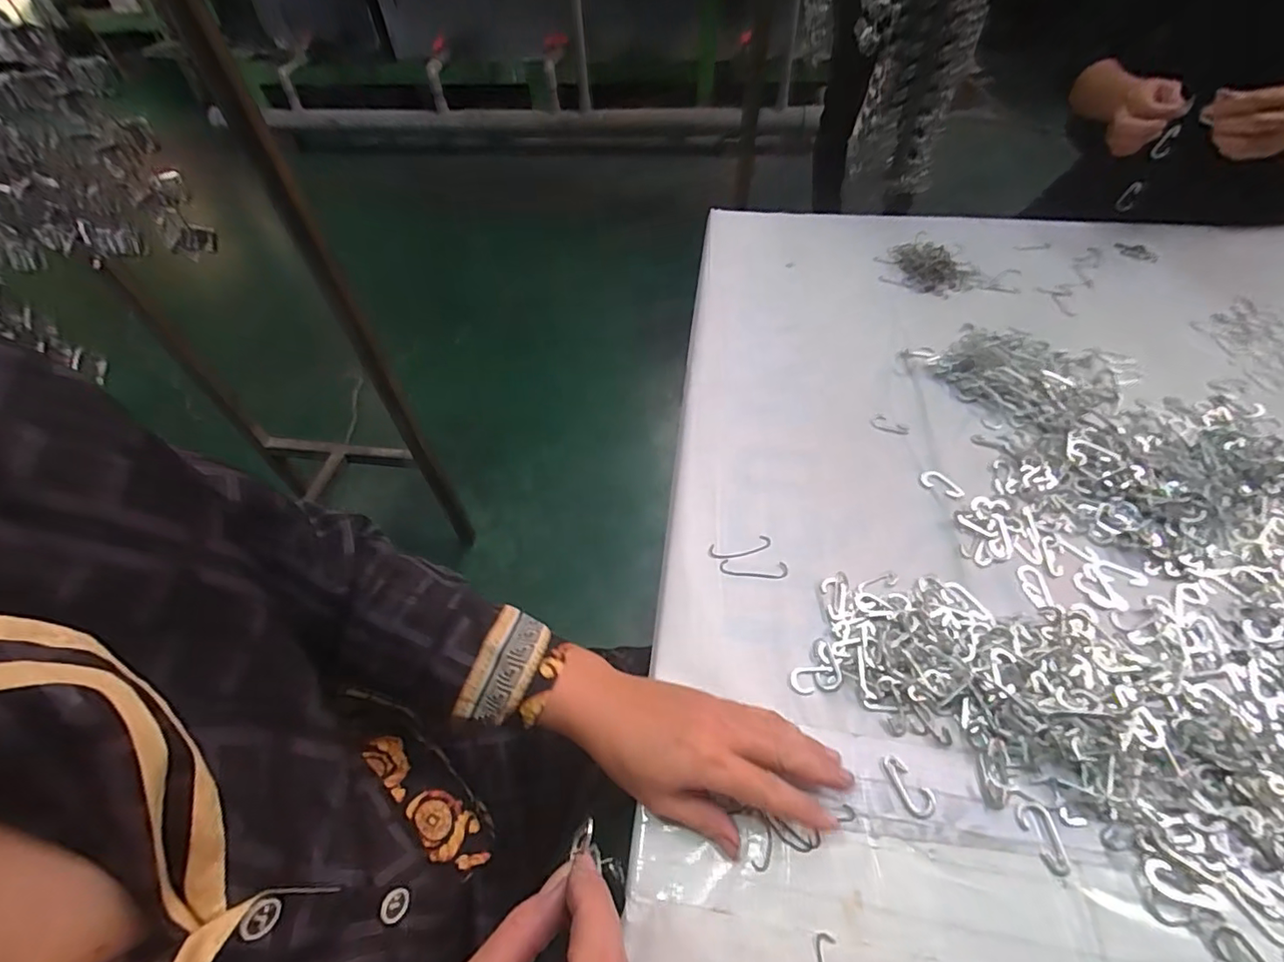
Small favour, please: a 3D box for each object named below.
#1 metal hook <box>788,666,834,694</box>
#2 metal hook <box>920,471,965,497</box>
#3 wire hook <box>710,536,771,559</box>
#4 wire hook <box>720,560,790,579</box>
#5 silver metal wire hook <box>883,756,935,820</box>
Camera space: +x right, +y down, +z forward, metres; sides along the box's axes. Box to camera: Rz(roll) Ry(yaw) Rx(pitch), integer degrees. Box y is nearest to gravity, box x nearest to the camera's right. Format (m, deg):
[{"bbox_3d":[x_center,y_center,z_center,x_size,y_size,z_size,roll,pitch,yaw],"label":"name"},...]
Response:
[{"bbox_3d":[0.120,0.140,0.381,0.031,0.004,0.020,-3,52,0],"label":"metal hook"},{"bbox_3d":[0.270,0.002,0.484,0.036,0.006,0.019,30,59,23],"label":"metal hook"},{"bbox_3d":[0.081,0.055,0.447,0.053,0.004,0.015,-10,52,-6],"label":"wire hook"},{"bbox_3d":[0.091,0.071,0.437,0.054,0.004,0.014,2,52,3],"label":"wire hook"},{"bbox_3d":[0.169,0.191,0.340,0.019,0.004,0.037,-21,54,-14],"label":"silver metal wire hook"}]

